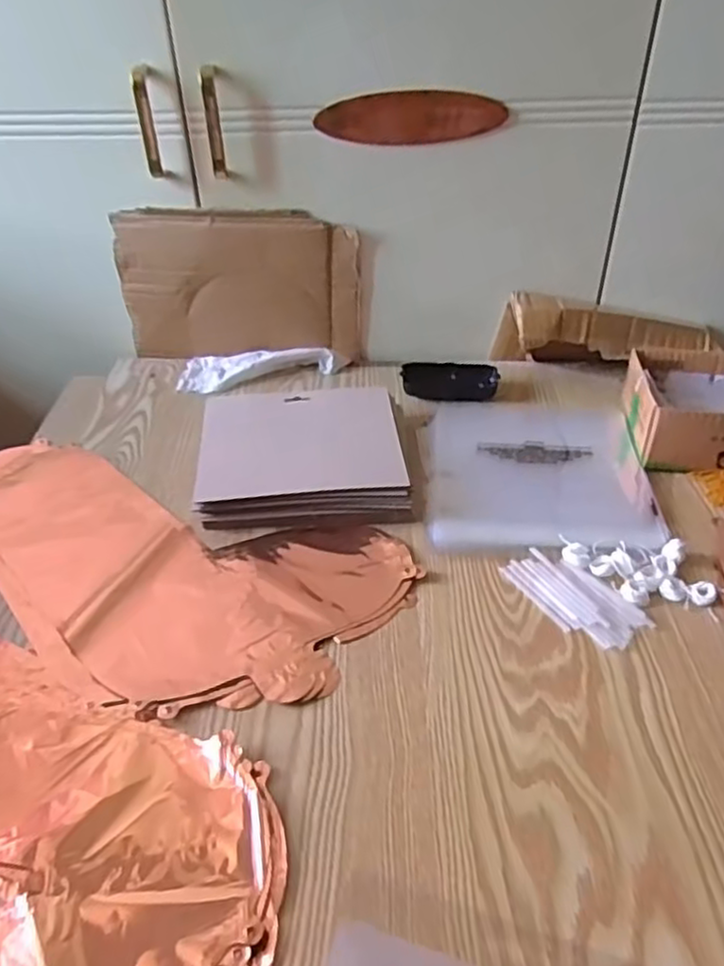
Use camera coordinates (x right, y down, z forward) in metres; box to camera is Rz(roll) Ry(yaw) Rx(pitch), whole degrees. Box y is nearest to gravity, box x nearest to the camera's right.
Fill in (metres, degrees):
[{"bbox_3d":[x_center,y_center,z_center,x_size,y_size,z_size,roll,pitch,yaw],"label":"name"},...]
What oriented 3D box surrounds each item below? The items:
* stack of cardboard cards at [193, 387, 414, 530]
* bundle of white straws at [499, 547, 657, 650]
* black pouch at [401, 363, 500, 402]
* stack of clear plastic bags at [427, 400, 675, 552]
[{"bbox_3d":[-0.060,-0.028,0.677,0.193,0.039,0.183,-4,39,-3],"label":"stack of cardboard cards"},{"bbox_3d":[0.168,0.090,0.552,0.059,0.007,0.109,-25,44,-26],"label":"bundle of white straws"},{"bbox_3d":[0.104,-0.120,0.811,0.109,0.020,0.053,-4,39,-3],"label":"black pouch"},{"bbox_3d":[0.172,-0.018,0.680,0.206,0.008,0.224,2,39,5],"label":"stack of clear plastic bags"}]

